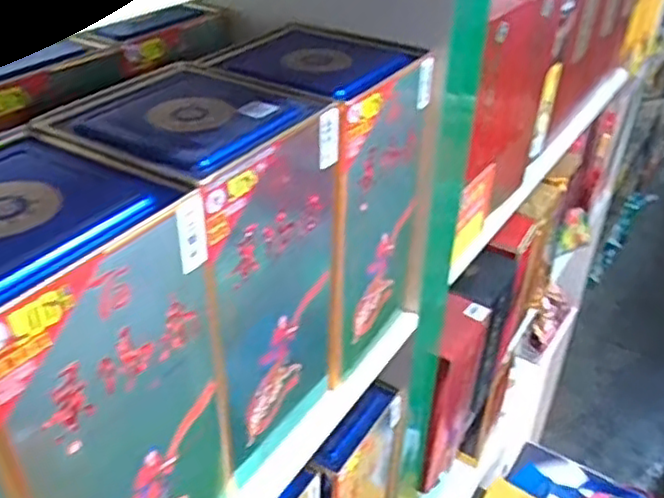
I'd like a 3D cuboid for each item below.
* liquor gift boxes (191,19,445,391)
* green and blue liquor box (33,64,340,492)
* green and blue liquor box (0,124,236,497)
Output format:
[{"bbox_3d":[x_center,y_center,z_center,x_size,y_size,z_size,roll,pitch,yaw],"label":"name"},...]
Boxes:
[{"bbox_3d":[-0.001,-0.047,0.600,0.125,0.253,0.150,20,38,27],"label":"liquor gift boxes"},{"bbox_3d":[-0.089,0.024,0.502,0.132,0.264,0.144,19,37,25],"label":"green and blue liquor box"},{"bbox_3d":[-0.167,0.086,0.406,0.145,0.256,0.141,19,38,25],"label":"green and blue liquor box"}]

